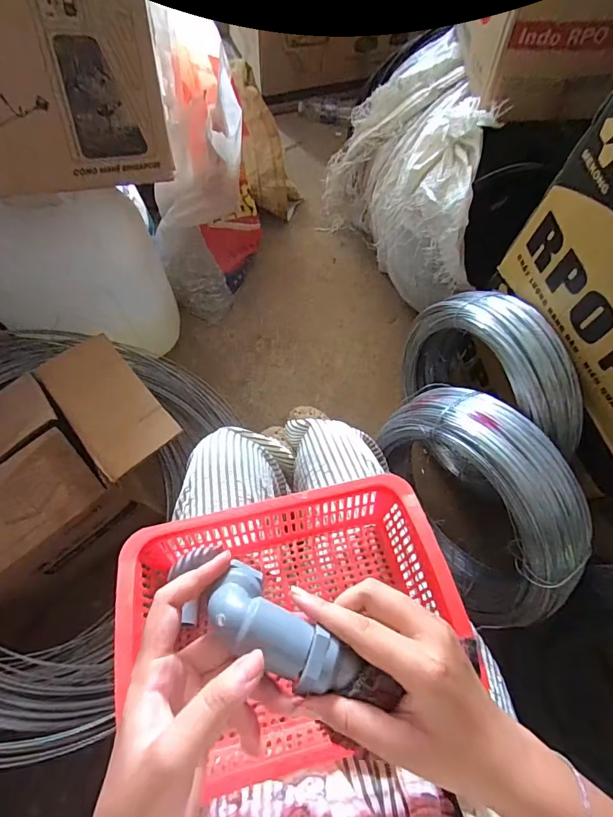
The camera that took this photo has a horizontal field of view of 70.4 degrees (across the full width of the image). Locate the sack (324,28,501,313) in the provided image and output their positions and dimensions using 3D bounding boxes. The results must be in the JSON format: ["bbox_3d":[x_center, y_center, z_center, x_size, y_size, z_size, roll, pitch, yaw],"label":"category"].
[{"bbox_3d":[0.238,-0.546,1.095,0.283,0.424,0.598,-6,69,-5],"label":"sack"}]

